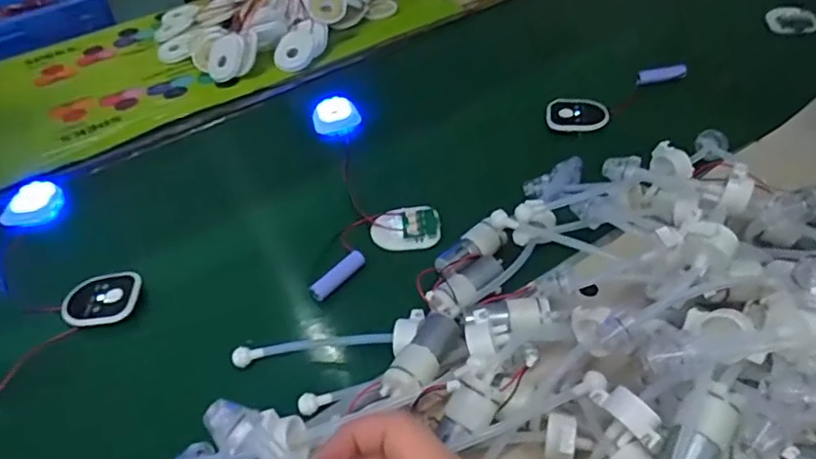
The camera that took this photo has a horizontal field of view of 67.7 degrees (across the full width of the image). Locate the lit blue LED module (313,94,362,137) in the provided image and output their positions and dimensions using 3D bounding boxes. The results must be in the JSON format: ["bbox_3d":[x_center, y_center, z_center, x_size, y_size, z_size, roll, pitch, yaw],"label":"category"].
[{"bbox_3d":[-0.079,-0.124,0.661,0.049,0.016,0.049,-15,44,-9],"label":"lit blue LED module"}]

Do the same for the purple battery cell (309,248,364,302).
[{"bbox_3d":[-0.055,0.036,0.482,0.014,0.010,0.053,29,54,32],"label":"purple battery cell"}]

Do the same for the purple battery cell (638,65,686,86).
[{"bbox_3d":[0.269,-0.165,0.643,0.049,0.016,0.014,-12,44,-5],"label":"purple battery cell"}]

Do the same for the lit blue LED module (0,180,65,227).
[{"bbox_3d":[-0.366,-0.024,0.595,0.039,0.020,0.057,-4,44,4],"label":"lit blue LED module"}]

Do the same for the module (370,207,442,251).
[{"bbox_3d":[-0.002,-0.002,0.517,0.058,0.008,0.044,-6,44,2],"label":"module"}]

